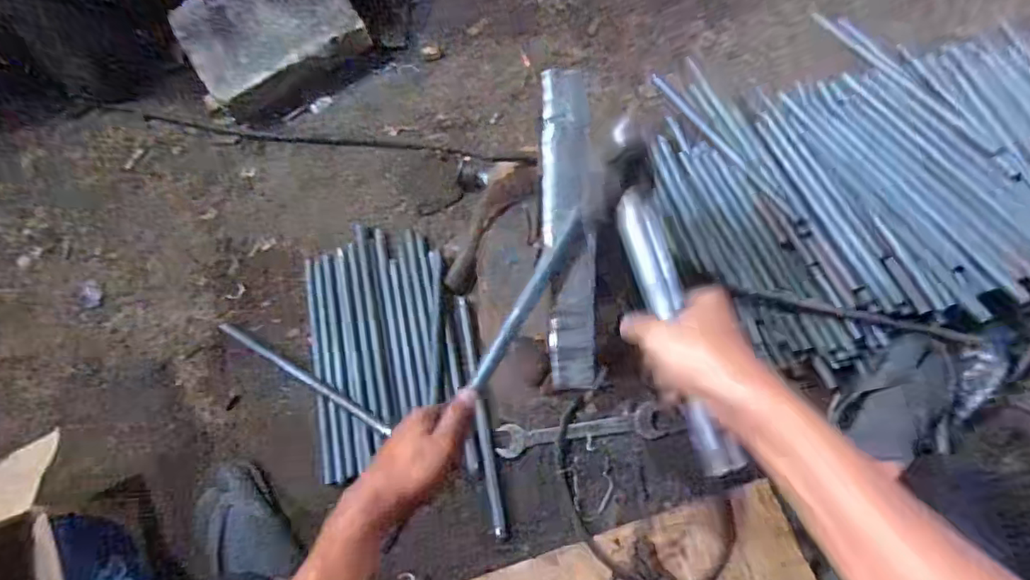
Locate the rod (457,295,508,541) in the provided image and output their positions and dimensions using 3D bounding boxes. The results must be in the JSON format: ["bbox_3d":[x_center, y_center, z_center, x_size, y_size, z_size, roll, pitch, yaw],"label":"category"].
[{"bbox_3d":[-0.049,0.172,0.802,0.018,0.019,0.336,-11,71,-3],"label":"rod"}]

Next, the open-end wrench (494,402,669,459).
[{"bbox_3d":[0.096,0.197,0.792,0.237,0.019,0.045,-8,71,-2],"label":"open-end wrench"}]

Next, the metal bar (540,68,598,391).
[{"bbox_3d":[0.050,-0.063,0.525,0.046,0.019,0.301,0,81,-3],"label":"metal bar"}]

